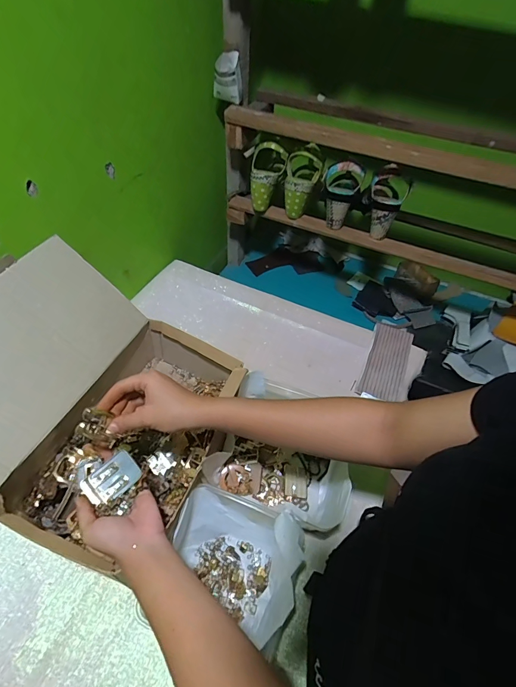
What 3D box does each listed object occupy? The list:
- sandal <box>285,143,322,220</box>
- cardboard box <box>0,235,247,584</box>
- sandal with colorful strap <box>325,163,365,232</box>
[{"bbox_3d":[0.100,-0.362,0.793,0.076,0.137,0.085,6,48,0],"label":"sandal"},{"bbox_3d":[-0.235,0.070,0.501,0.329,0.224,0.332,26,53,16],"label":"cardboard box"},{"bbox_3d":[0.178,-0.329,0.776,0.080,0.126,0.079,17,49,10],"label":"sandal with colorful strap"}]

